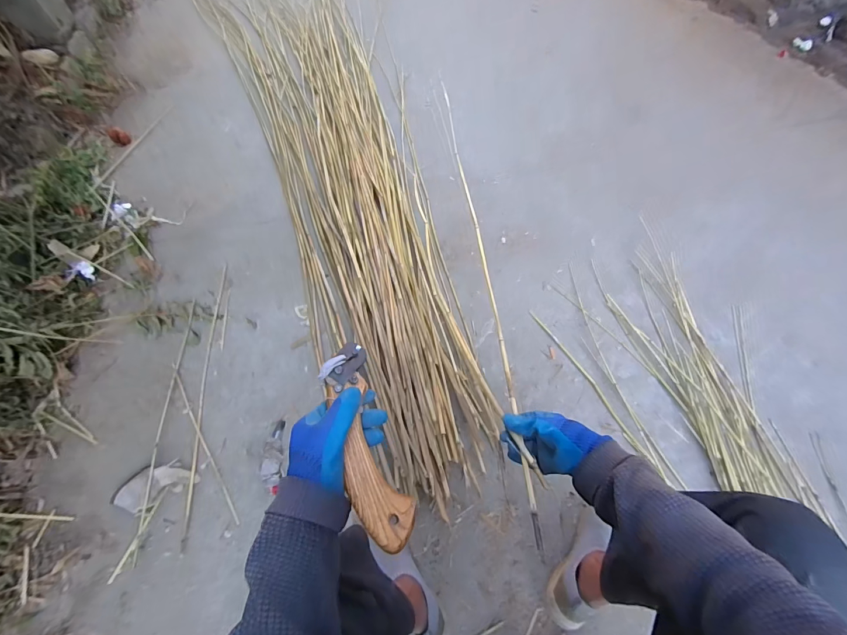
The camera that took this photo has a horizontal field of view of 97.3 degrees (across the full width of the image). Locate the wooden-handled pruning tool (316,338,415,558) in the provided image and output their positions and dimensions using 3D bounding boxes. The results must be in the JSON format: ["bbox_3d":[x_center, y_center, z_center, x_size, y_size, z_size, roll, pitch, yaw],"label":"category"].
[{"bbox_3d":[-0.064,0.128,0.405,0.058,0.019,0.221,-16,62,-8],"label":"wooden-handled pruning tool"}]

